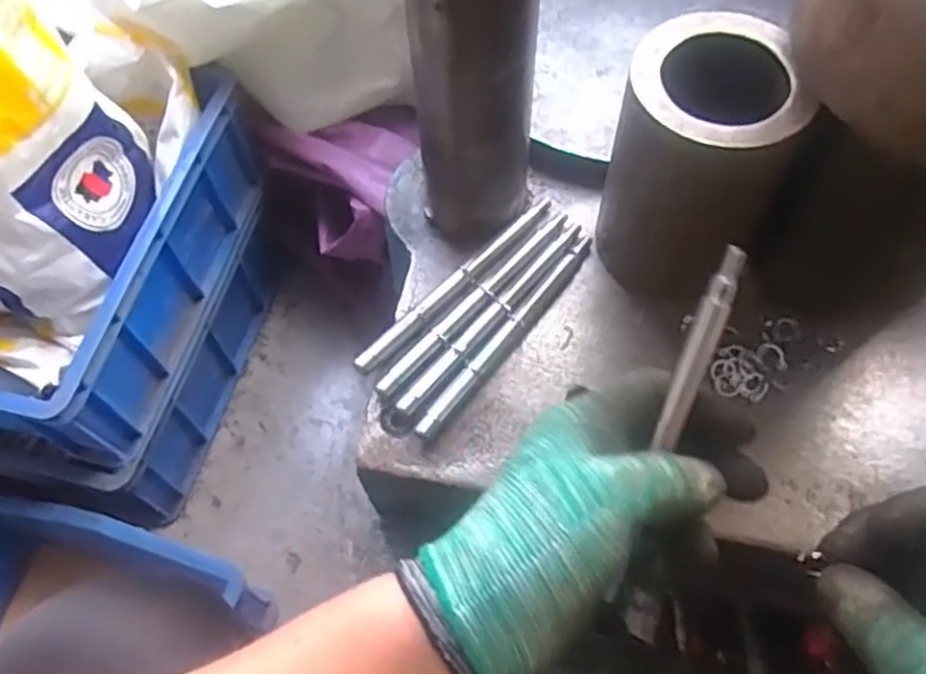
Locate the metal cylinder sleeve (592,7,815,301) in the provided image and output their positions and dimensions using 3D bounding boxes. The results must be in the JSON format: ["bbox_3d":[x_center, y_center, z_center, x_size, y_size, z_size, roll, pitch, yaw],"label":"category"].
[{"bbox_3d":[0.127,-0.091,0.406,0.084,0.127,0.084,-1,62,2],"label":"metal cylinder sleeve"}]

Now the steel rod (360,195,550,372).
[{"bbox_3d":[-0.001,-0.034,0.453,0.012,0.007,0.164,40,70,20],"label":"steel rod"}]

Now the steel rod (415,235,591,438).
[{"bbox_3d":[0.027,-0.005,0.434,0.010,0.008,0.162,34,68,19],"label":"steel rod"}]

